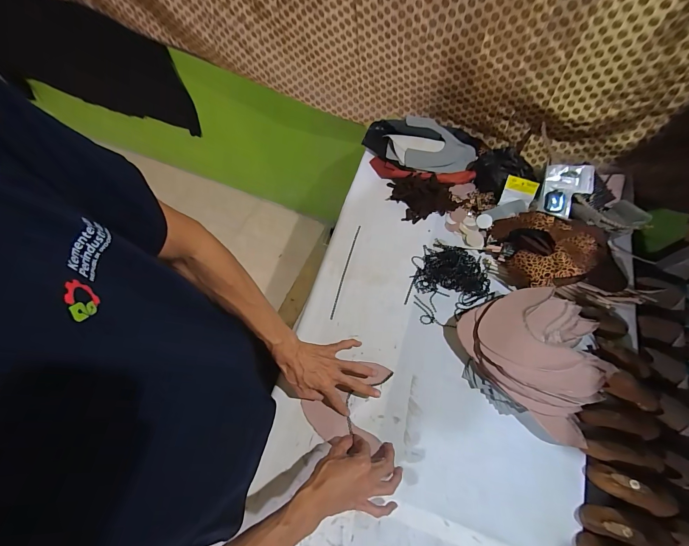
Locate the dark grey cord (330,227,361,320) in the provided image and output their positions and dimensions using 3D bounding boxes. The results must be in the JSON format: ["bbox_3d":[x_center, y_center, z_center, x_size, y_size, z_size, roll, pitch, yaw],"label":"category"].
[{"bbox_3d":[0.003,-0.007,0.694,0.008,0.004,0.235,15,66,6],"label":"dark grey cord"}]

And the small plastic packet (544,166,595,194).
[{"bbox_3d":[0.537,-0.227,0.729,0.105,0.014,0.071,9,77,11],"label":"small plastic packet"}]

